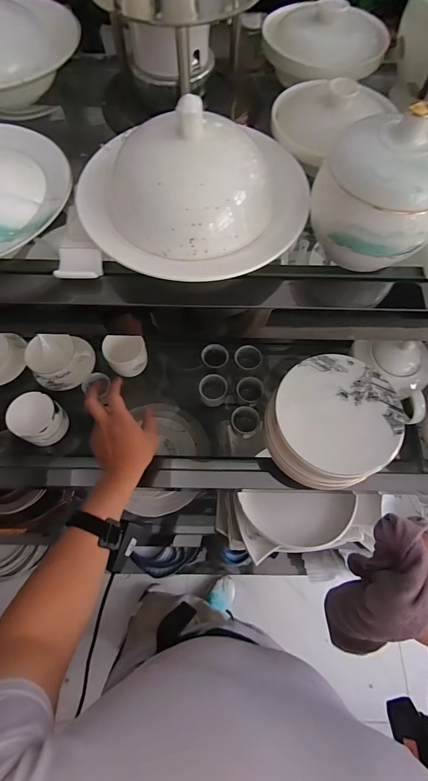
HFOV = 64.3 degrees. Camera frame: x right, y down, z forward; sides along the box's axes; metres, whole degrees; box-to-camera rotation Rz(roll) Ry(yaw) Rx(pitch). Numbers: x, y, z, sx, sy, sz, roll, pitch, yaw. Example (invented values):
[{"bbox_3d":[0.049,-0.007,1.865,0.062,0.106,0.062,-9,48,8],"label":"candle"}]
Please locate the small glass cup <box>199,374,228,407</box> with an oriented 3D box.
[{"bbox_3d":[-0.002,0.001,0.606,0.048,0.041,0.045,1,67,-1],"label":"small glass cup"}]

